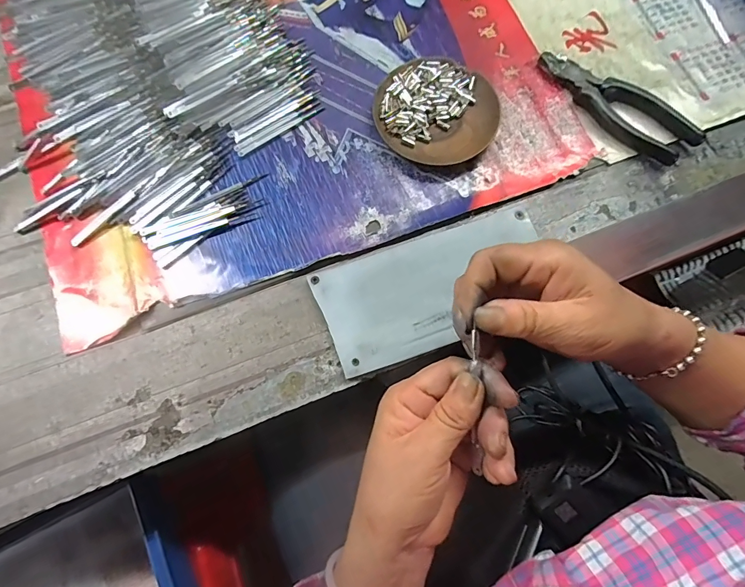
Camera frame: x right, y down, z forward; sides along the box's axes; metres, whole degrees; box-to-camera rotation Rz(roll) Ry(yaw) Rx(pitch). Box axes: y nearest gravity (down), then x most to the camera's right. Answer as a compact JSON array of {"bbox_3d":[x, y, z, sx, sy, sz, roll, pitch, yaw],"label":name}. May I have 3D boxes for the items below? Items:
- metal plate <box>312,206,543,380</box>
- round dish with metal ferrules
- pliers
[{"bbox_3d":[0.054,-0.006,0.340,0.195,0.006,0.094,-19,77,-7],"label":"metal plate"},{"bbox_3d":[0.059,-0.174,0.382,0.109,0.016,0.110,0,77,-2],"label":"round dish with metal ferrules"},{"bbox_3d":[0.237,-0.187,0.388,0.052,0.017,0.161,-44,82,-11],"label":"pliers"}]

